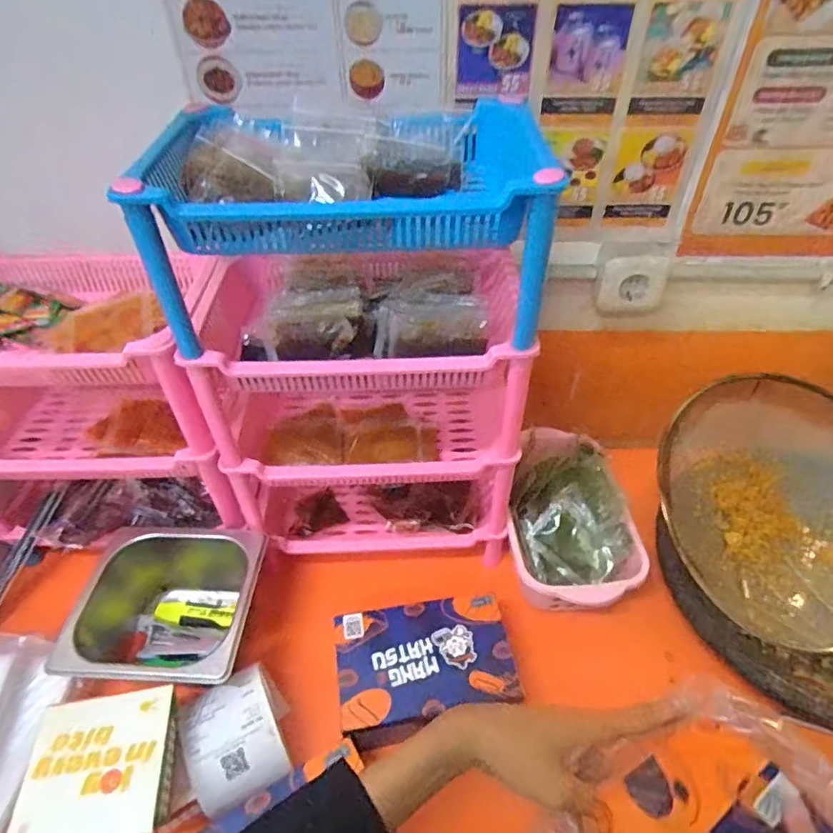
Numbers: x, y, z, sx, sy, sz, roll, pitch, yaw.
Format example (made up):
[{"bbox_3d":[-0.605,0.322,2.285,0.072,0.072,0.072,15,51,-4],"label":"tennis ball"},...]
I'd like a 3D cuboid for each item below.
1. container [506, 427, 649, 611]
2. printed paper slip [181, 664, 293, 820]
[{"bbox_3d":[0.184,0.121,0.667,0.146,0.084,0.233,3,44,5],"label":"container"},{"bbox_3d":[-0.167,0.300,0.511,0.077,0.041,0.097,-20,46,-19],"label":"printed paper slip"}]

